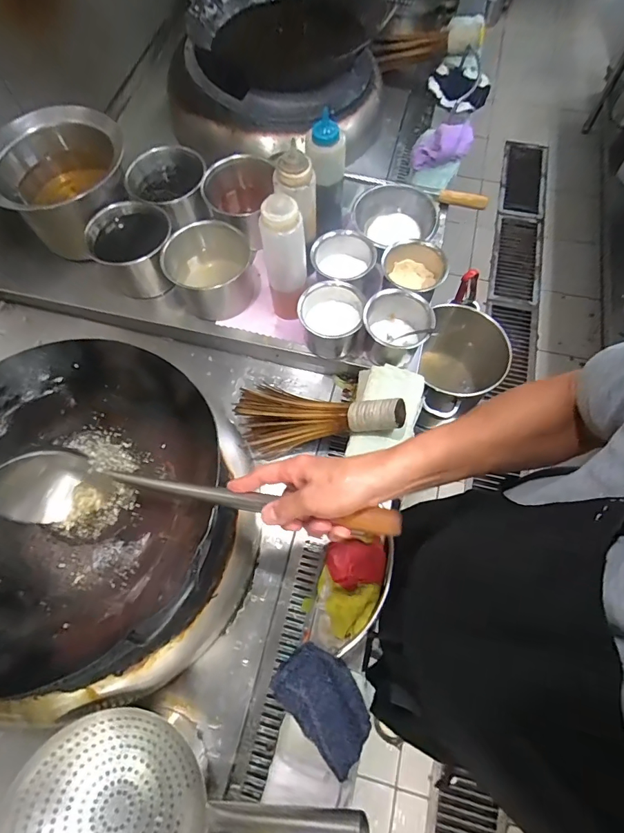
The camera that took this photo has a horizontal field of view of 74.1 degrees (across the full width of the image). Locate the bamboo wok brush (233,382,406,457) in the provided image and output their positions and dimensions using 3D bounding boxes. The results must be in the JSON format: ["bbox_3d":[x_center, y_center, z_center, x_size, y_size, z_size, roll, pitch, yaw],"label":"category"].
[{"bbox_3d":[0.008,0.000,0.701,0.297,0.069,0.128,-1,66,27],"label":"bamboo wok brush"}]

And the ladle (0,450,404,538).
[{"bbox_3d":[-0.159,0.112,0.494,0.517,0.102,0.086,4,68,17],"label":"ladle"}]

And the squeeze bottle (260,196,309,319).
[{"bbox_3d":[-0.043,-0.254,0.693,0.067,0.222,0.053,-9,68,-1],"label":"squeeze bottle"}]

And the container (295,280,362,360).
[{"bbox_3d":[0.034,-0.167,0.730,0.108,0.113,0.114,-1,68,2],"label":"container"}]

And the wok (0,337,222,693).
[{"bbox_3d":[-0.334,0.107,0.560,0.405,0.120,0.420,-15,68,-4],"label":"wok"}]

